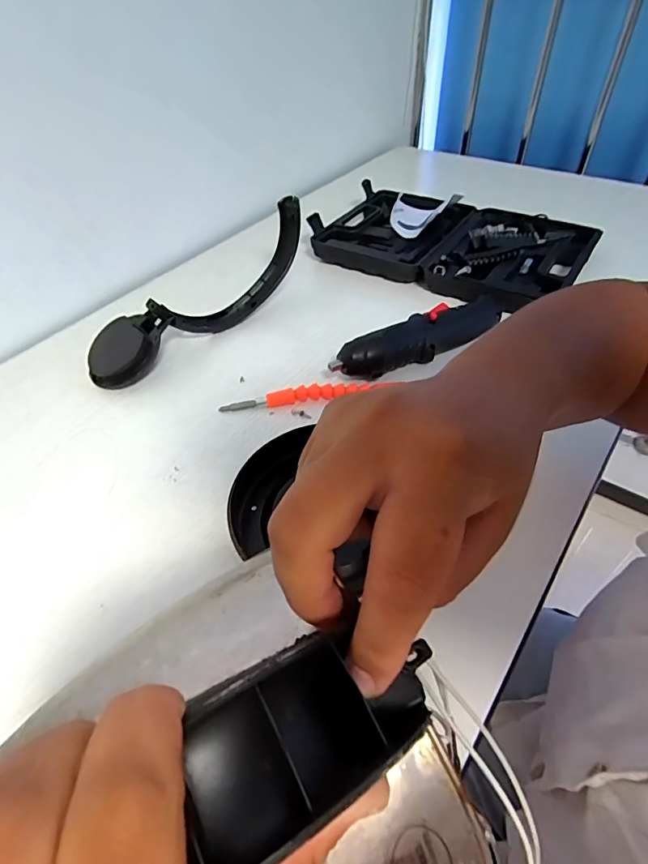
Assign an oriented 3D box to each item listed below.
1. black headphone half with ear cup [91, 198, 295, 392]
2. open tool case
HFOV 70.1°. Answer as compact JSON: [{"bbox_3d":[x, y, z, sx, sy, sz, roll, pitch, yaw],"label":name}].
[{"bbox_3d":[-0.141,-0.155,0.515,0.280,0.106,0.072,-36,54,-25],"label":"black headphone half with ear cup"},{"bbox_3d":[0.171,-0.269,0.648,0.344,0.036,0.238,30,54,27],"label":"open tool case"}]

